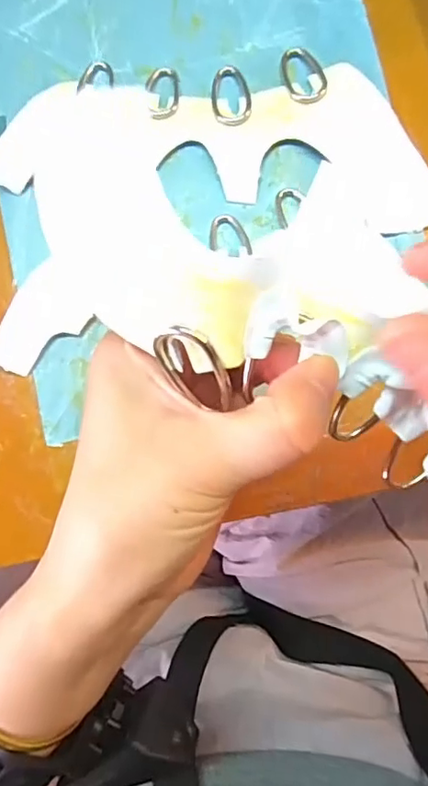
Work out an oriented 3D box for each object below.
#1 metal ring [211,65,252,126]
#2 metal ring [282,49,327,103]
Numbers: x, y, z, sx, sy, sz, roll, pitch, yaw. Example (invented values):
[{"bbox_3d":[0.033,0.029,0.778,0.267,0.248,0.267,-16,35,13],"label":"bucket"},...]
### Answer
[{"bbox_3d":[0.009,-0.153,0.284,0.020,0.004,0.034,-4,83,3],"label":"metal ring"},{"bbox_3d":[0.045,-0.162,0.283,0.019,0.004,0.032,-18,83,1],"label":"metal ring"}]

